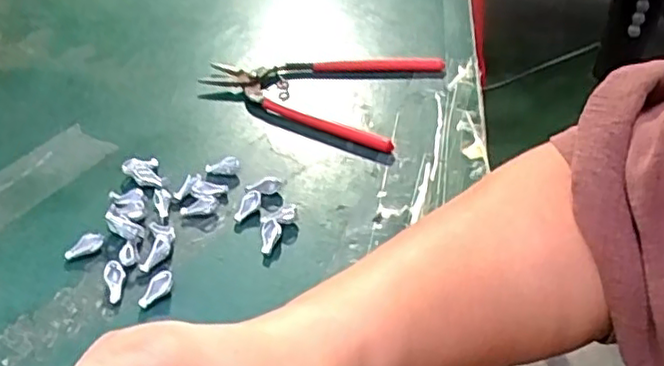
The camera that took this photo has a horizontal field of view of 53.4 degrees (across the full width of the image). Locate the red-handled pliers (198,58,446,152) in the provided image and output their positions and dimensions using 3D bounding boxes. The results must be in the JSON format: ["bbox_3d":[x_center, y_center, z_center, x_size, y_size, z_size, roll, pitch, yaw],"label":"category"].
[{"bbox_3d":[-0.009,-0.076,0.478,0.151,0.011,0.111,16,45,19],"label":"red-handled pliers"}]

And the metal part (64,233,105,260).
[{"bbox_3d":[-0.134,0.034,0.356,0.021,0.005,0.011,-33,51,-31],"label":"metal part"}]

